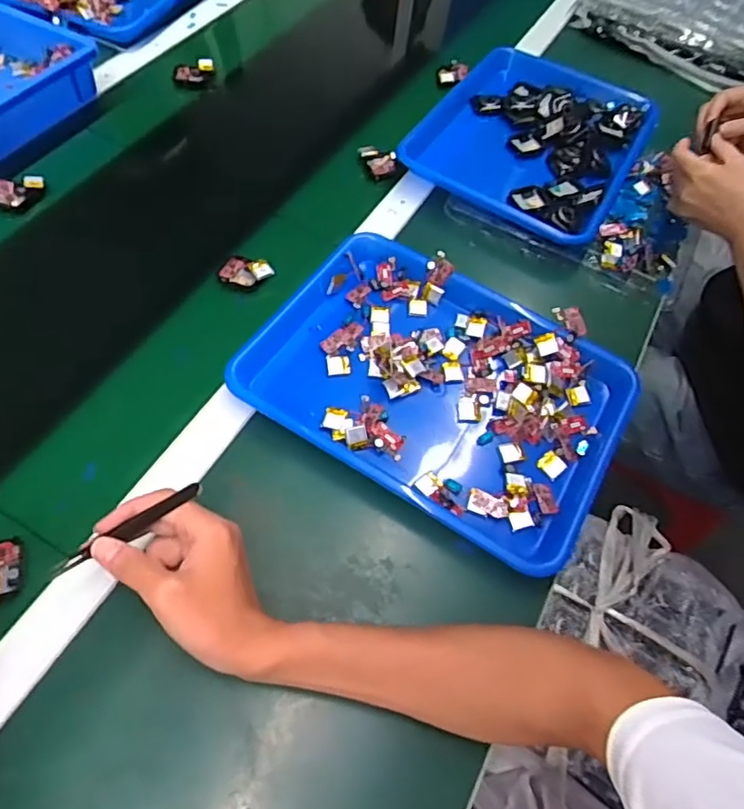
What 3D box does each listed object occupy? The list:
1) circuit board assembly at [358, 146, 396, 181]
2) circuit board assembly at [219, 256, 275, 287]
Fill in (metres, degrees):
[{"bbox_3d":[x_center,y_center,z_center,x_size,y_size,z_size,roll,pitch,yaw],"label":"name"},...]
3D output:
[{"bbox_3d":[0.010,-0.305,0.740,0.037,0.017,0.050,-22,63,-16],"label":"circuit board assembly"},{"bbox_3d":[-0.131,-0.141,0.626,0.055,0.004,0.035,1,59,-4],"label":"circuit board assembly"}]

